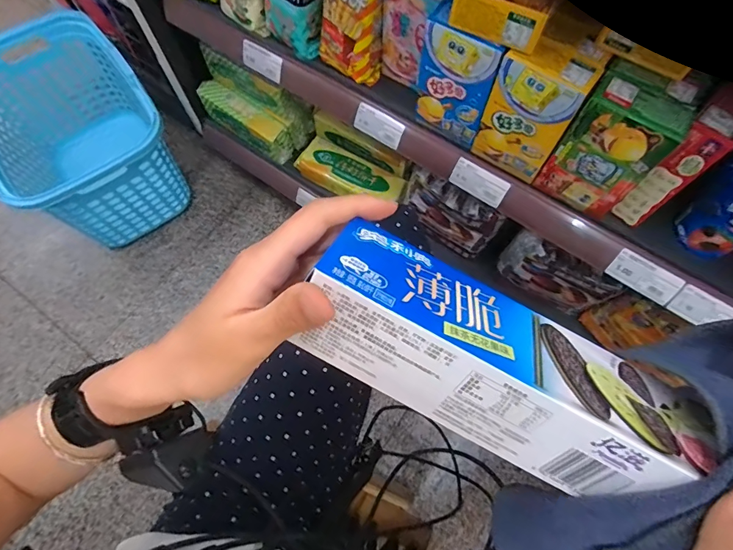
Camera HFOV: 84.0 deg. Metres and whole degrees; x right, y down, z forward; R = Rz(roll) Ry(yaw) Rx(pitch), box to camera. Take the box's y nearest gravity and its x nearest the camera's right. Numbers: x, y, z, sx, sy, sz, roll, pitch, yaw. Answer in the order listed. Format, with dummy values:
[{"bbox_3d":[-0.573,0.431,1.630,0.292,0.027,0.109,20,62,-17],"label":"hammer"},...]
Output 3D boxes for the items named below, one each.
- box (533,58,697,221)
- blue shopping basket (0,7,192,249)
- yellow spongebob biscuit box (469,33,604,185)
[{"bbox_3d":[0.264,-0.138,0.449,0.091,0.149,0.058,34,72,13],"label":"box"},{"bbox_3d":[-0.605,-0.306,0.853,0.295,0.212,0.431,-34,72,-12],"label":"blue shopping basket"},{"bbox_3d":[0.188,-0.185,0.468,0.087,0.148,0.050,34,72,13],"label":"yellow spongebob biscuit box"}]

